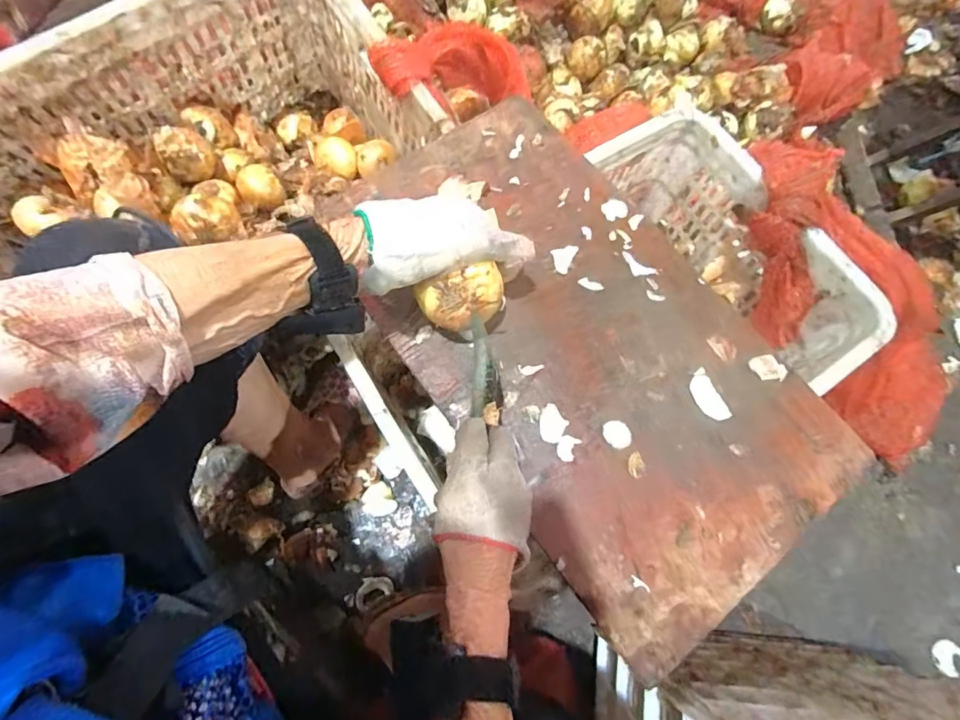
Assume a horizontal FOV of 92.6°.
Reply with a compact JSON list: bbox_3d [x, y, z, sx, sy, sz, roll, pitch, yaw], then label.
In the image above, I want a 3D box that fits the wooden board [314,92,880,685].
[{"bbox_3d":[0.092,-0.025,0.453,0.291,0.013,0.534,-35,77,-11],"label":"wooden board"}]

